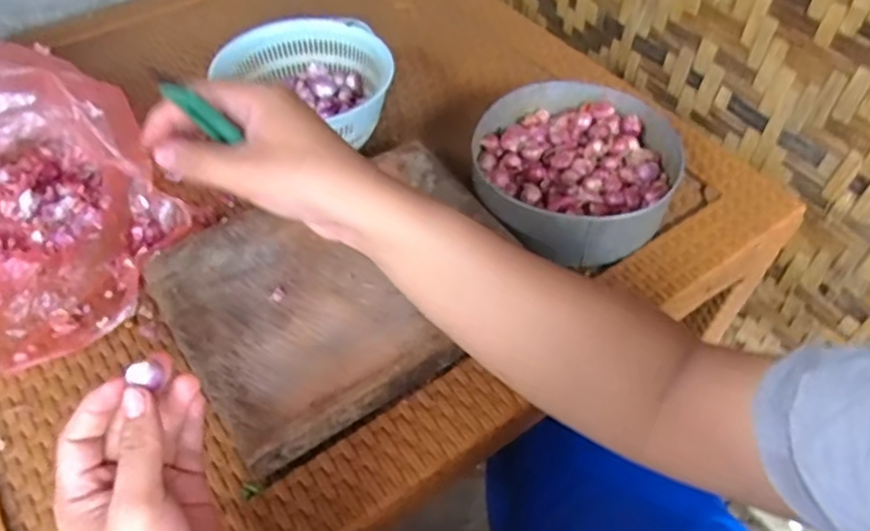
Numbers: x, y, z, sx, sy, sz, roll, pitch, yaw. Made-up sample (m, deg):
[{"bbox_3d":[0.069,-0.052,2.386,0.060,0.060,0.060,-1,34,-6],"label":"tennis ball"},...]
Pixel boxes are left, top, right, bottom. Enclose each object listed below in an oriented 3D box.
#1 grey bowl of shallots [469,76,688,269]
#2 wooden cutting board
[{"bbox_3d":[0.134,-0.096,0.639,0.194,0.058,0.191,0,51,0],"label":"grey bowl of shallots"},{"bbox_3d":[-0.076,0.012,0.568,0.286,0.038,0.226,-30,57,-22],"label":"wooden cutting board"}]

